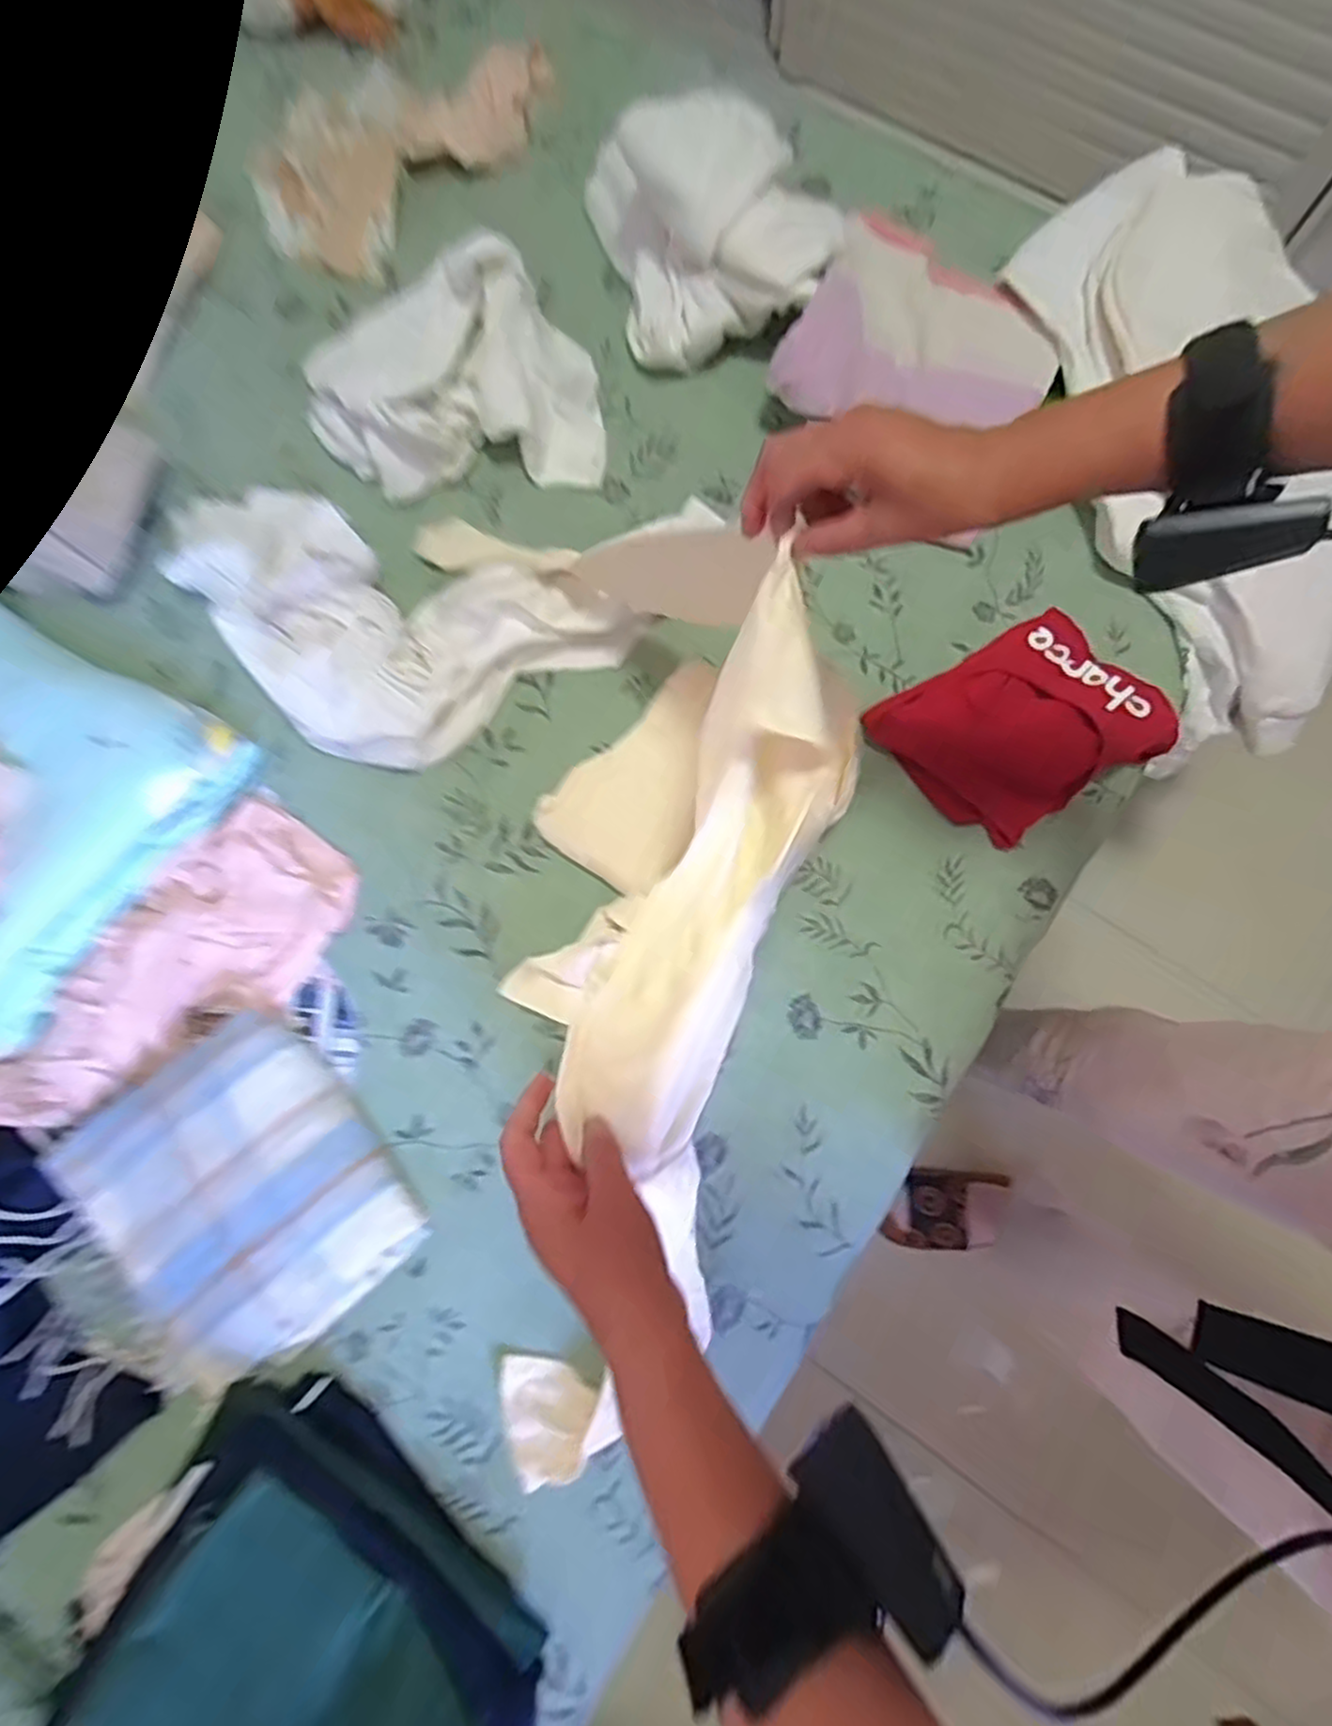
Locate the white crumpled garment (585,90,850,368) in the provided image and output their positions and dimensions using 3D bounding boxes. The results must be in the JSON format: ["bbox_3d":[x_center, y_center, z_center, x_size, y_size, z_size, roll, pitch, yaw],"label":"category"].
[{"bbox_3d":[0.044,-0.706,0.809,0.259,0.165,0.272,-3,79,1],"label":"white crumpled garment"}]

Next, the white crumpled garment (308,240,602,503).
[{"bbox_3d":[-0.238,-0.521,0.811,0.324,0.119,0.197,-6,78,0],"label":"white crumpled garment"}]

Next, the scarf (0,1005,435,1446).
[{"bbox_3d":[-0.433,0.328,0.685,0.351,0.038,0.284,-34,80,-5],"label":"scarf"}]

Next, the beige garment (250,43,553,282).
[{"bbox_3d":[-0.340,-0.884,0.915,0.287,0.070,0.345,28,80,6],"label":"beige garment"}]

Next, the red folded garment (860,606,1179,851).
[{"bbox_3d":[0.348,-0.136,0.743,0.231,0.066,0.189,-32,80,-5],"label":"red folded garment"}]

